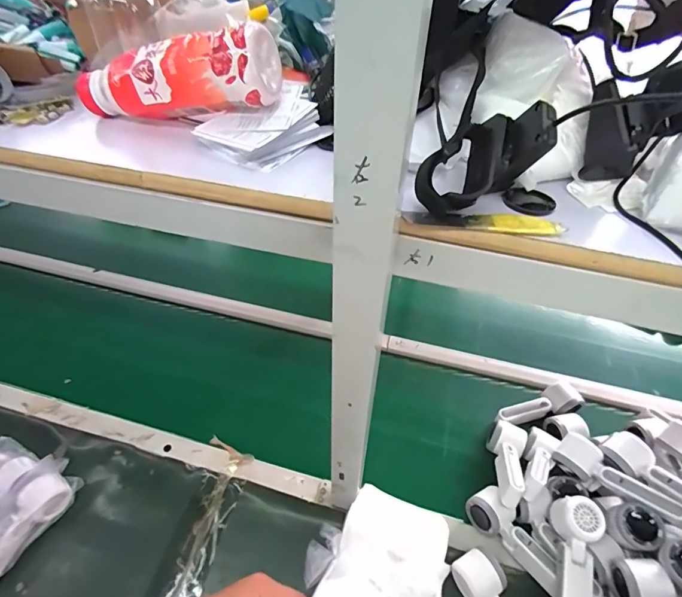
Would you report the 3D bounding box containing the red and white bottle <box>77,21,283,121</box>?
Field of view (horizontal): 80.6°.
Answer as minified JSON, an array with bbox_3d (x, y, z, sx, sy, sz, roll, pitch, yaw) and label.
[{"bbox_3d":[-0.159,-0.201,0.374,0.199,0.064,0.051,-1,45,16],"label":"red and white bottle"}]

